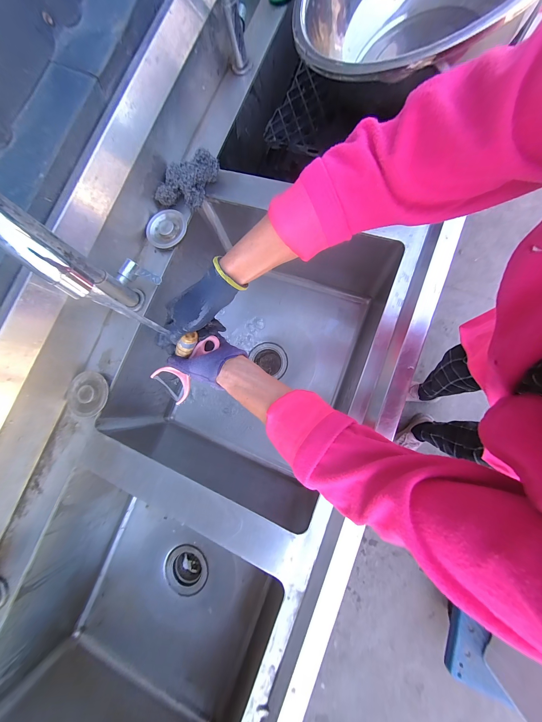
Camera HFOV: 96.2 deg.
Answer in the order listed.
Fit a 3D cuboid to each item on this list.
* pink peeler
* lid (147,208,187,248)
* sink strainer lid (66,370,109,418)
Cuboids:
[{"bbox_3d":[-0.135,0.004,0.392,0.065,0.025,0.132,45,109,10],"label":"pink peeler"},{"bbox_3d":[-0.209,-0.265,0.487,0.080,0.016,0.071,-17,77,-3],"label":"lid"},{"bbox_3d":[-0.344,0.063,0.456,0.086,0.024,0.079,0,77,1],"label":"sink strainer lid"}]

